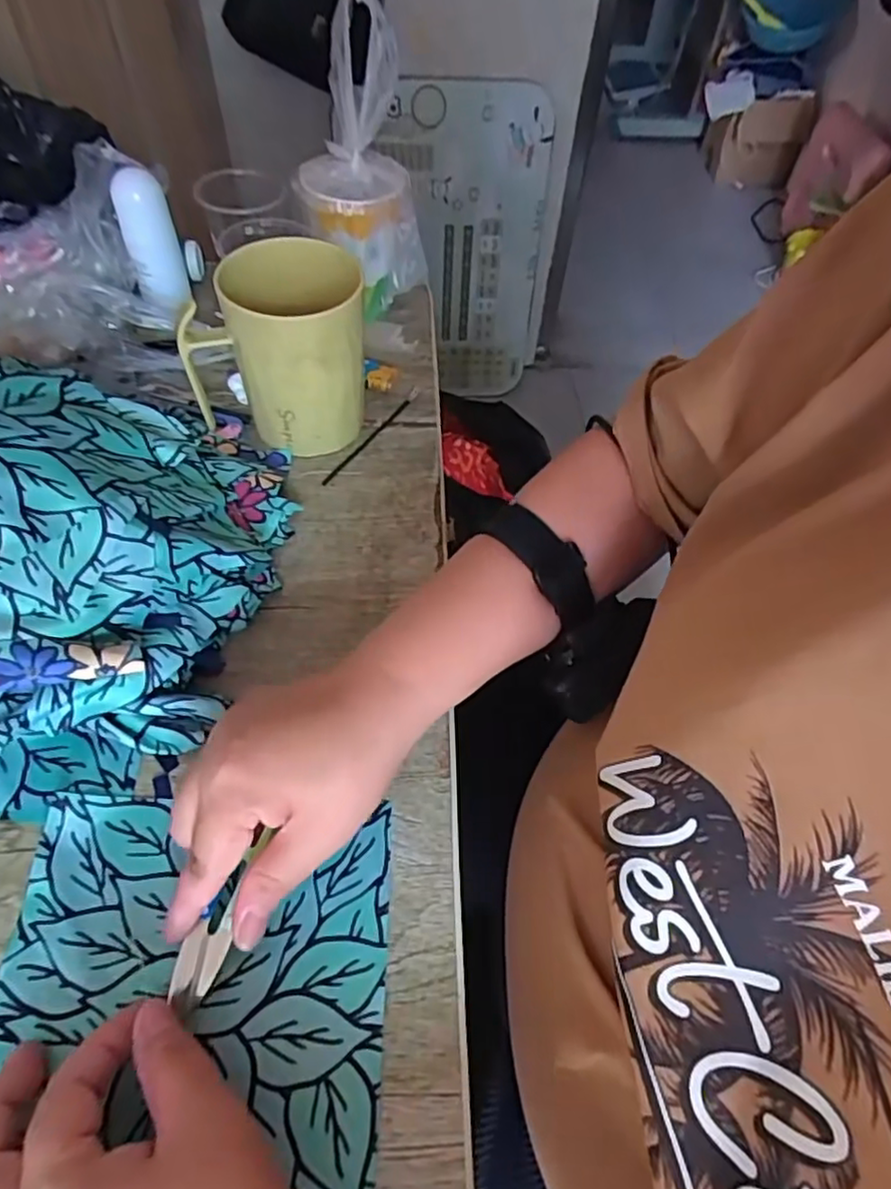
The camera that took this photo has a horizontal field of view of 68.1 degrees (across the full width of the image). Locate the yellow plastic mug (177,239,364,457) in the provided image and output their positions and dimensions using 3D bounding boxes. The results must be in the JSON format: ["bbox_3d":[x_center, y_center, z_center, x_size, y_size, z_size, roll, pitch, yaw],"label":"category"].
[{"bbox_3d":[-0.098,-0.157,0.411,0.102,0.113,0.084,9,56,1],"label":"yellow plastic mug"}]

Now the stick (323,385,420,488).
[{"bbox_3d":[-0.050,-0.111,0.454,0.006,0.004,0.111,29,58,14],"label":"stick"}]

